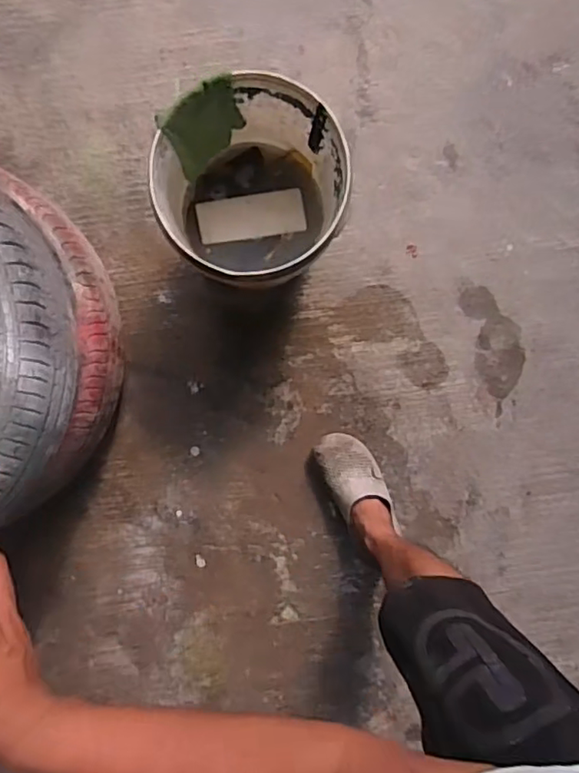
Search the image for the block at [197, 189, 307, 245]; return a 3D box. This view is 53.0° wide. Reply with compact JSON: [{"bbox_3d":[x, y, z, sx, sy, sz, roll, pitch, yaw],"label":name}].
[{"bbox_3d":[-0.071,-0.316,1.080,0.194,0.021,0.078,-8,93,-2],"label":"block"}]

